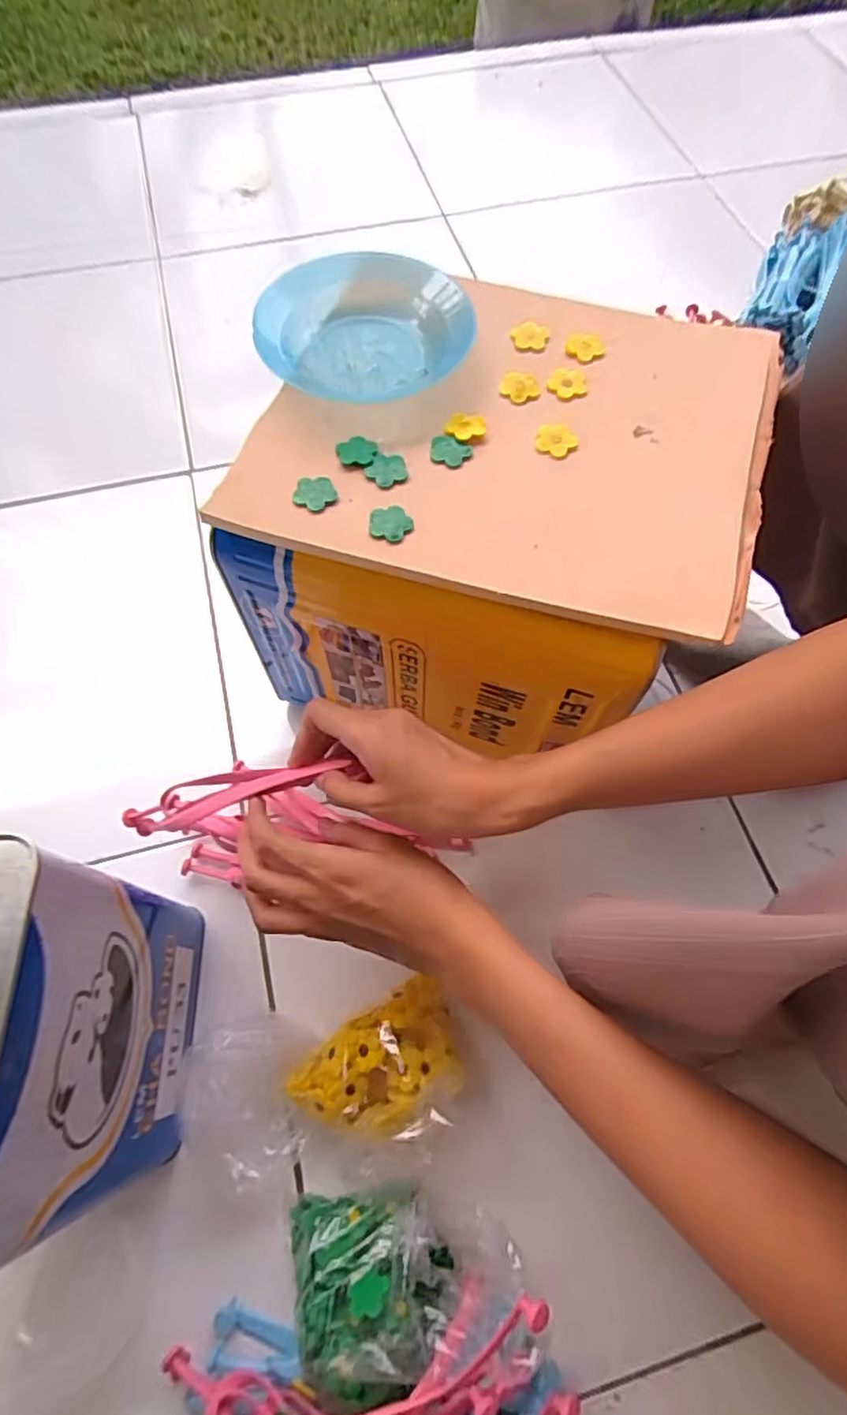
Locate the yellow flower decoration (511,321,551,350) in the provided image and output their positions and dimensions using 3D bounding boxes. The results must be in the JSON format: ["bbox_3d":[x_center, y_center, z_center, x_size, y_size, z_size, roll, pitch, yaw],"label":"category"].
[{"bbox_3d":[0.067,-0.234,0.399,0.022,0.007,0.018,13,66,6],"label":"yellow flower decoration"}]

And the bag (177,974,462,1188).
[{"bbox_3d":[-0.065,0.244,0.416,0.180,0.046,0.094,-12,66,-6],"label":"bag"}]

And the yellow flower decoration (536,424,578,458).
[{"bbox_3d":[0.076,-0.153,0.361,0.021,0.005,0.021,0,65,0],"label":"yellow flower decoration"}]

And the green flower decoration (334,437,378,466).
[{"bbox_3d":[-0.037,-0.144,0.356,0.022,0.005,0.019,-8,65,-4],"label":"green flower decoration"}]

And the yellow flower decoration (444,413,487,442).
[{"bbox_3d":[0.024,-0.160,0.362,0.023,0.008,0.017,-10,66,-5],"label":"yellow flower decoration"}]

